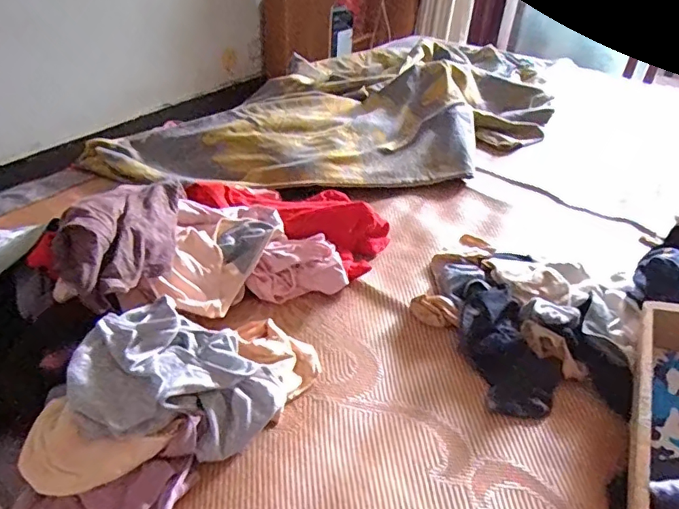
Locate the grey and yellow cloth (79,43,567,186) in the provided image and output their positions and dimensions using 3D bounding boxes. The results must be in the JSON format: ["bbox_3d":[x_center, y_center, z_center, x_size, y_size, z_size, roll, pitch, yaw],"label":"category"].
[{"bbox_3d":[0.119,-0.386,1.244,0.576,0.091,1.240,31,45,32],"label":"grey and yellow cloth"}]

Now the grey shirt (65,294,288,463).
[{"bbox_3d":[-0.177,0.145,0.559,0.203,0.107,0.163,16,38,16],"label":"grey shirt"}]

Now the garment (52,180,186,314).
[{"bbox_3d":[-0.286,-0.015,0.670,0.127,0.111,0.202,1,37,-5],"label":"garment"}]

